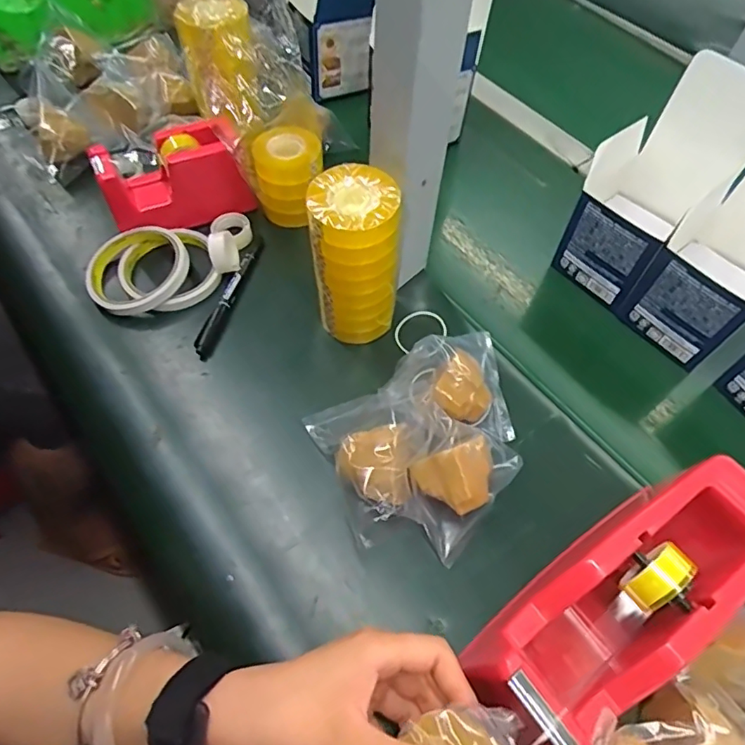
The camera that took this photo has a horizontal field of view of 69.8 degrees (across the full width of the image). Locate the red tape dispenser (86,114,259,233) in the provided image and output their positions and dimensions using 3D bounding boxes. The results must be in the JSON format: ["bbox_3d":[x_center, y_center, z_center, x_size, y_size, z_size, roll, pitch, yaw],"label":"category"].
[{"bbox_3d":[-0.184,-0.181,0.506,0.130,0.083,0.049,-19,62,-13],"label":"red tape dispenser"}]

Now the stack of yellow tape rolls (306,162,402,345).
[{"bbox_3d":[-0.013,-0.085,0.422,0.061,0.144,0.056,2,60,-1],"label":"stack of yellow tape rolls"}]

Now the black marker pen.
[{"bbox_3d":[-0.129,-0.074,0.490,0.013,0.018,0.144,13,60,6],"label":"black marker pen"}]

